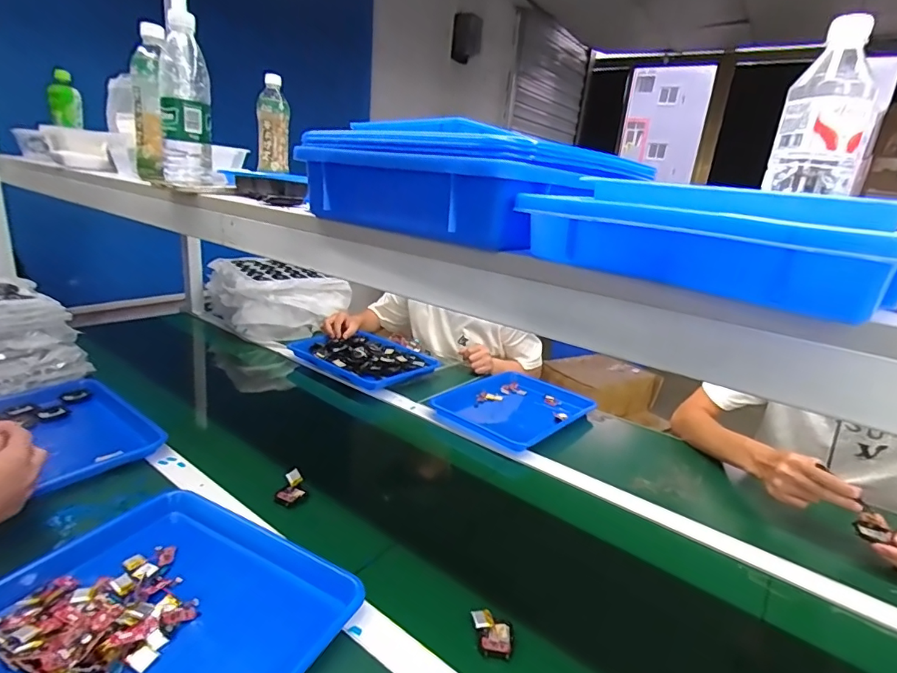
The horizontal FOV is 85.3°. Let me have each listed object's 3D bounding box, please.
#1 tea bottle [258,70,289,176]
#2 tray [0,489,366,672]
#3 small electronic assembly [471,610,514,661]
[{"bbox_3d":[-0.358,-0.433,0.994,0.059,0.181,0.057,0,19,-19],"label":"tea bottle"},{"bbox_3d":[-0.280,0.282,0.502,0.322,0.040,0.250,16,21,26],"label":"tray"},{"bbox_3d":[0.047,0.319,0.524,0.047,0.016,0.044,10,19,13],"label":"small electronic assembly"}]

